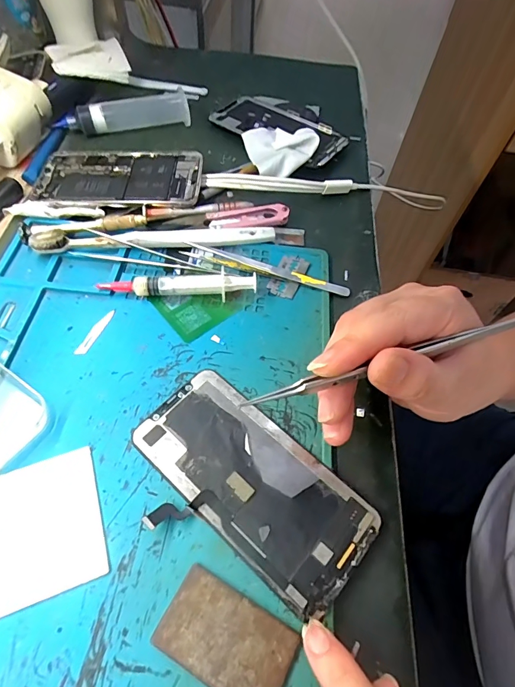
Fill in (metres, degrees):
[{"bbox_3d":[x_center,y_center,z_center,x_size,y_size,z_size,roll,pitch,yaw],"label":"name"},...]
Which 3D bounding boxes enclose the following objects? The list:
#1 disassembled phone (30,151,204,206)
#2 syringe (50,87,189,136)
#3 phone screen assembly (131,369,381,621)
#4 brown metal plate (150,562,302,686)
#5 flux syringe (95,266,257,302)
[{"bbox_3d":[-0.121,-0.147,0.341,0.141,0.011,0.070,2,58,-3],"label":"disassembled phone"},{"bbox_3d":[-0.134,-0.229,0.387,0.126,0.027,0.023,-12,60,-11],"label":"syringe"},{"bbox_3d":[-0.008,0.078,0.216,0.139,0.004,0.076,37,63,19],"label":"phone screen assembly"},{"bbox_3d":[-0.014,0.138,0.181,0.061,0.004,0.037,27,60,12],"label":"brown metal plate"},{"bbox_3d":[-0.057,-0.042,0.283,0.110,0.015,0.018,1,58,-3],"label":"flux syringe"}]

